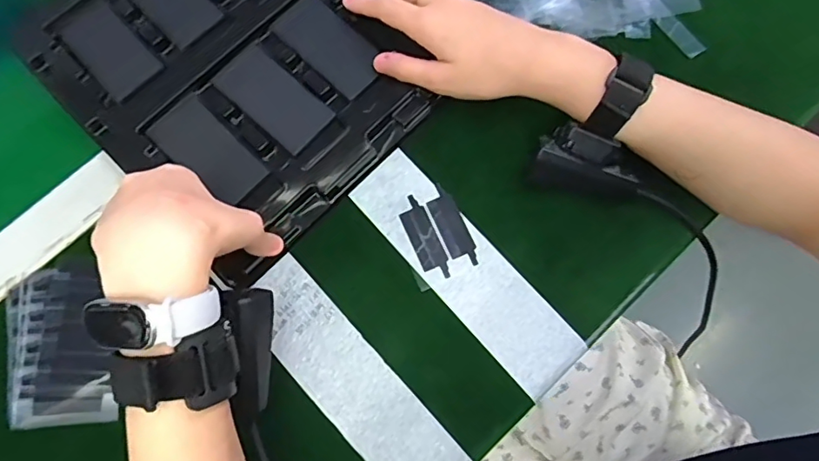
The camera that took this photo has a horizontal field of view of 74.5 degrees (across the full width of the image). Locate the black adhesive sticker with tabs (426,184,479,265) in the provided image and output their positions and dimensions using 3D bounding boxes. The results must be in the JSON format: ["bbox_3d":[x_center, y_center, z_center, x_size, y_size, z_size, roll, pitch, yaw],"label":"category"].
[{"bbox_3d":[0.030,-0.003,0.383,0.020,0.004,0.060,-25,76,-5],"label":"black adhesive sticker with tabs"}]

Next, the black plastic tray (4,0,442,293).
[{"bbox_3d":[-0.140,-0.132,0.406,0.219,0.021,0.283,-43,78,-10],"label":"black plastic tray"}]

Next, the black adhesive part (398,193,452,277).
[{"bbox_3d":[0.010,0.005,0.382,0.019,0.004,0.061,-24,76,-5],"label":"black adhesive part"}]

